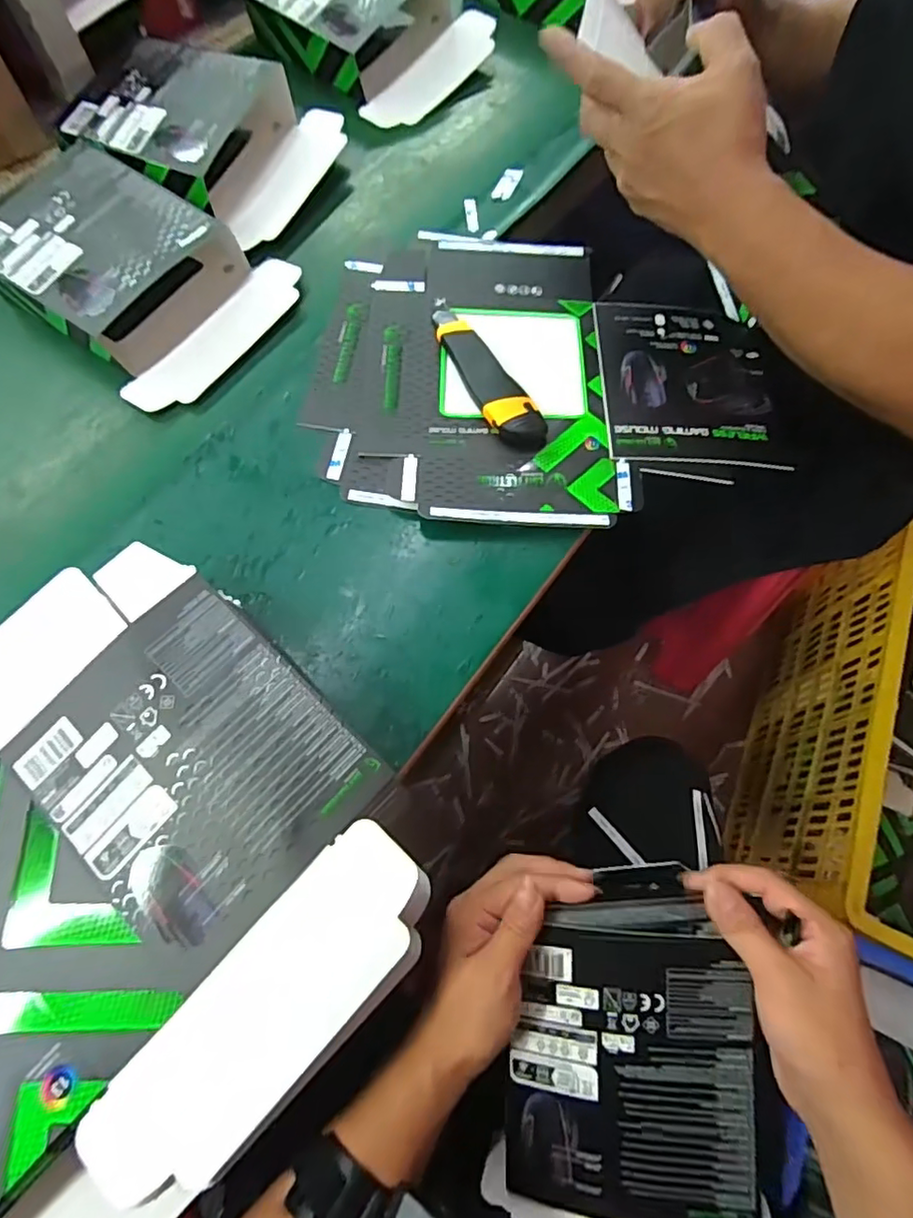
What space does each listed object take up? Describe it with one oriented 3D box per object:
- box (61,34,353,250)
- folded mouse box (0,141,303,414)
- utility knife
[{"bbox_3d":[-0.261,-0.483,0.591,0.242,0.061,0.194,22,71,9],"label":"box"},{"bbox_3d":[-0.297,-0.314,0.530,0.262,0.054,0.202,32,72,12],"label":"folded mouse box"},{"bbox_3d":[0.024,-0.198,0.486,0.040,0.017,0.151,-23,70,-8],"label":"utility knife"}]

